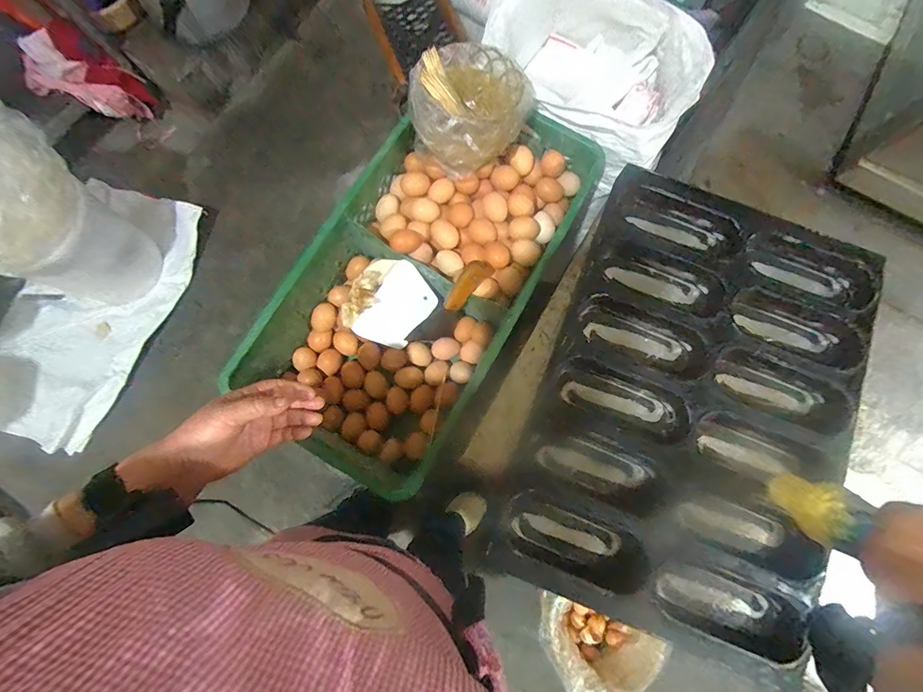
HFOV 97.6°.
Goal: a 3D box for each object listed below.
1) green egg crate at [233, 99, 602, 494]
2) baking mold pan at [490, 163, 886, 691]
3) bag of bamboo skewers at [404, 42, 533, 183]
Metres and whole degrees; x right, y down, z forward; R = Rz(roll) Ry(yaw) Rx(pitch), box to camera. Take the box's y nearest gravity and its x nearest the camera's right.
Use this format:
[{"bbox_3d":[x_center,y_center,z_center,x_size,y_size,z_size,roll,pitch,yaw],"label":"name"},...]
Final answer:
[{"bbox_3d":[-0.053,-0.117,0.692,0.321,0.151,0.637,30,79,5],"label":"green egg crate"},{"bbox_3d":[0.323,0.069,0.559,0.384,0.068,0.588,22,79,3],"label":"baking mold pan"},{"bbox_3d":[0.010,-0.382,0.640,0.184,0.097,0.171,-33,81,-7],"label":"bag of bamboo skewers"}]

